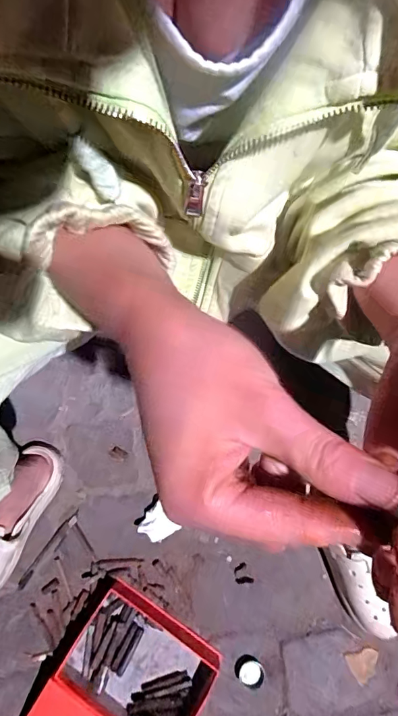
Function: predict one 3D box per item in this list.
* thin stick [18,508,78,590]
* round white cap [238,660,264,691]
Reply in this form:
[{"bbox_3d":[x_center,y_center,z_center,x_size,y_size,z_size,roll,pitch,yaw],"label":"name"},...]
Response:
[{"bbox_3d":[-0.252,0.322,0.728,0.016,0.014,0.153,38,81,7],"label":"thin stick"},{"bbox_3d":[0.083,0.498,0.688,0.038,0.005,0.038,0,79,0],"label":"round white cap"}]

